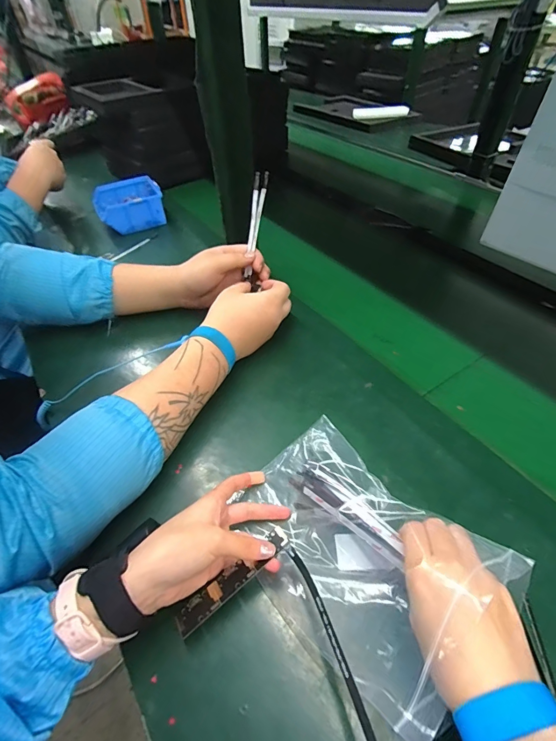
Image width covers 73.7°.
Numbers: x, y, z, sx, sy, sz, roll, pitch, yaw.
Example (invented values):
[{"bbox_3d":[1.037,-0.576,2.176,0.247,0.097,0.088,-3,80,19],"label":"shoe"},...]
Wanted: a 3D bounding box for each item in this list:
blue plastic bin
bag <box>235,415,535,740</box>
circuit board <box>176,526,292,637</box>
[{"bbox_3d":[-0.376,-0.422,0.932,0.159,0.062,0.175,-21,50,-18],"label":"blue plastic bin"},{"bbox_3d":[0.062,0.153,0.322,0.220,0.036,0.151,34,83,40],"label":"bag"},{"bbox_3d":[-0.037,0.171,0.306,0.107,0.004,0.021,-37,38,-13],"label":"circuit board"}]

